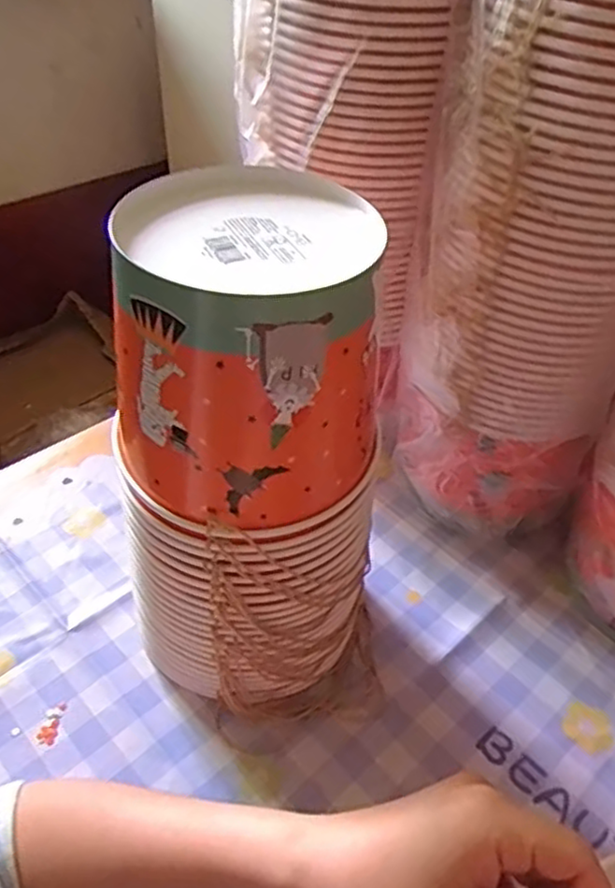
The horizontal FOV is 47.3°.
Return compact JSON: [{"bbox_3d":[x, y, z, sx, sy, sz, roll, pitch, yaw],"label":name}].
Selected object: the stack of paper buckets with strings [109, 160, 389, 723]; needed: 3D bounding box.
[{"bbox_3d":[-0.030,0.023,0.440,0.144,0.321,0.147,1,43,-1],"label":"stack of paper buckets with strings"}]

